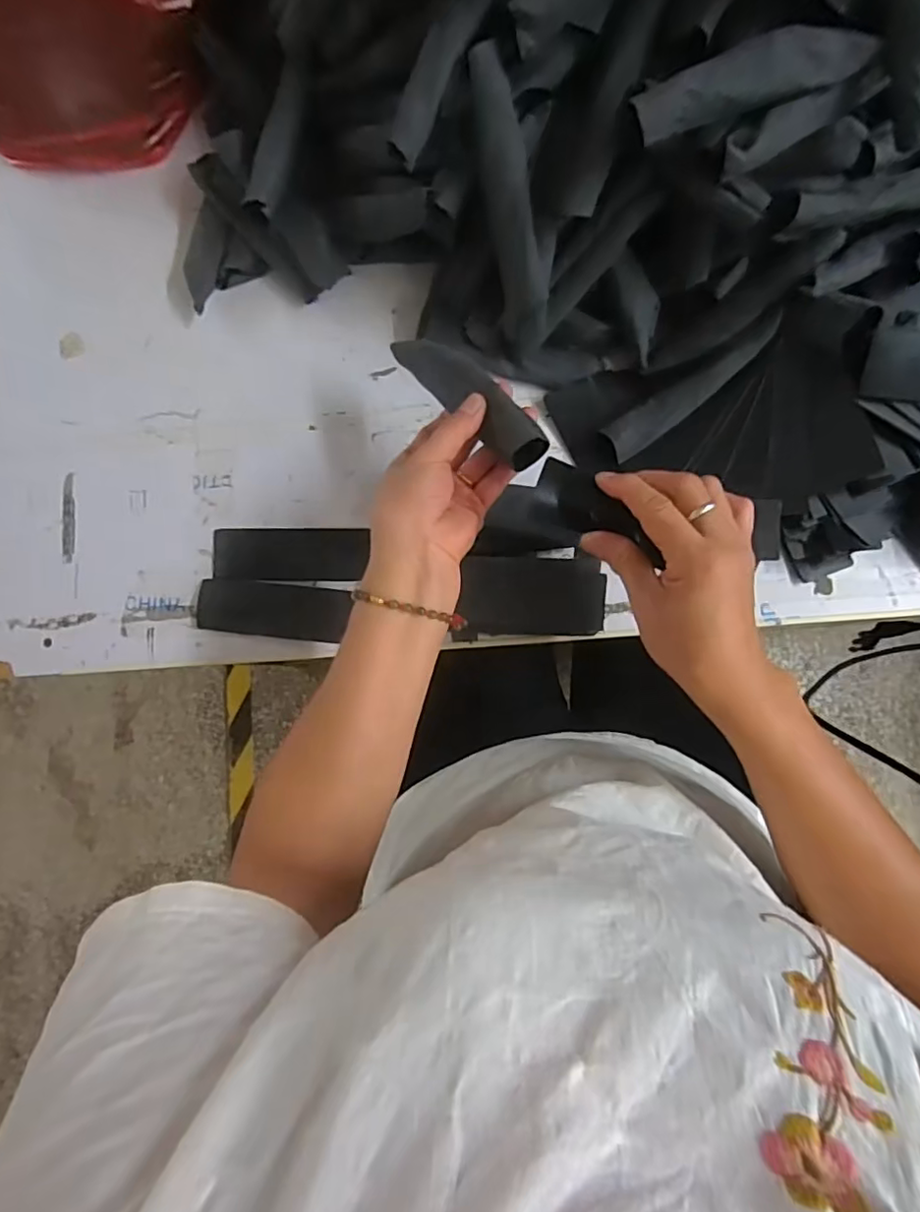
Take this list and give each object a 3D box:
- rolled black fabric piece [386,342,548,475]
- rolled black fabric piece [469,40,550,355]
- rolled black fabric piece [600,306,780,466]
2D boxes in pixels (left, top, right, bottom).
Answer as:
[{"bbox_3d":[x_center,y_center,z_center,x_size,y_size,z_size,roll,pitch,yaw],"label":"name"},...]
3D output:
[{"bbox_3d":[0.006,-0.148,0.413,0.033,0.023,0.148,-42,63,-1],"label":"rolled black fabric piece"},{"bbox_3d":[0.037,-0.272,0.414,0.031,0.182,0.027,-15,39,3],"label":"rolled black fabric piece"},{"bbox_3d":[0.179,-0.167,0.453,0.142,0.017,0.029,-36,82,17],"label":"rolled black fabric piece"}]

